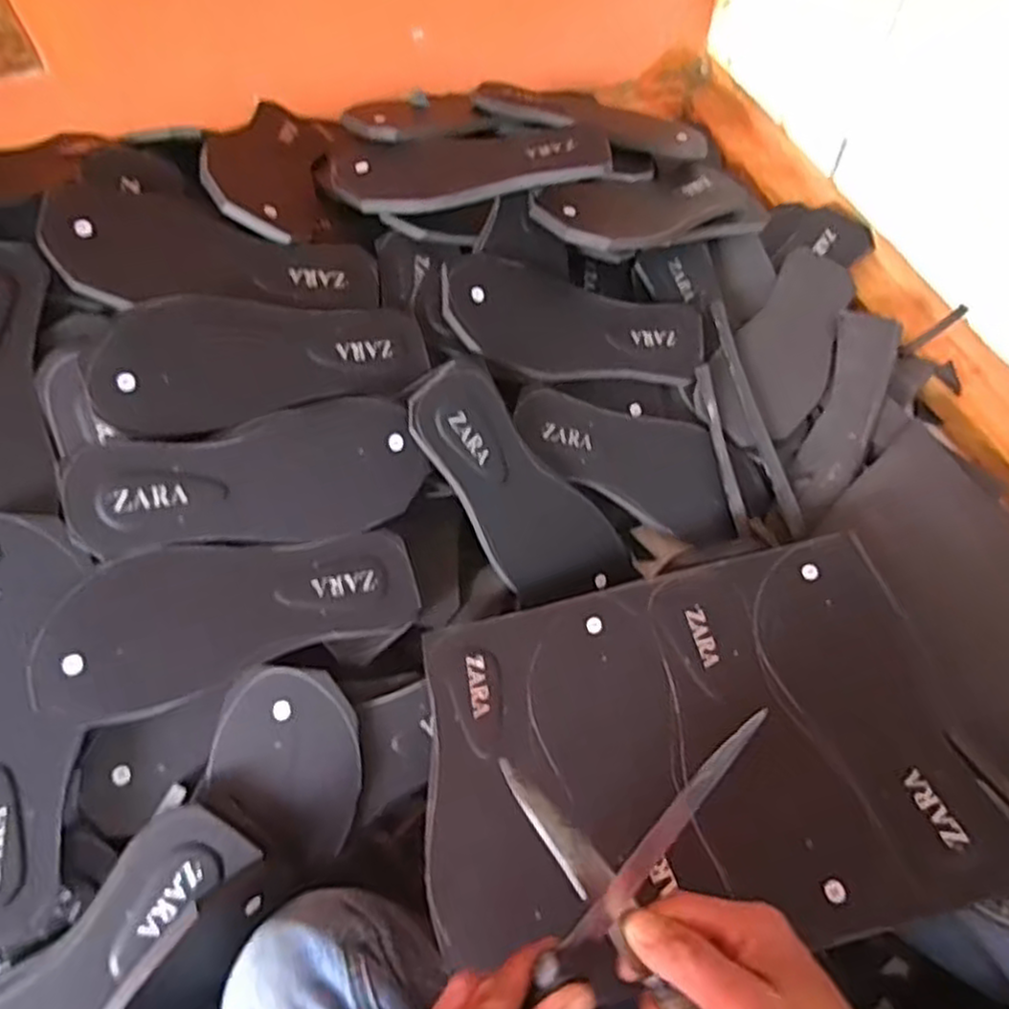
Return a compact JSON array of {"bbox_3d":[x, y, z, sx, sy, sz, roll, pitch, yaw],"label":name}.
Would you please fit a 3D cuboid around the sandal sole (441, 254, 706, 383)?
[{"bbox_3d":[0.067,-0.164,0.661,0.248,0.019,0.107,7,78,-17],"label":"sandal sole"}]

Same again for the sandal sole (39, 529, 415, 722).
[{"bbox_3d":[-0.184,0.072,0.510,0.245,0.012,0.097,-14,85,-24],"label":"sandal sole"}]

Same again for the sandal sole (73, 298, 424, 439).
[{"bbox_3d":[-0.177,-0.112,0.561,0.245,0.016,0.099,-11,78,-25],"label":"sandal sole"}]

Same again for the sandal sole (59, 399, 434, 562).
[{"bbox_3d":[-0.175,-0.015,0.530,0.241,0.010,0.096,-15,90,-24],"label":"sandal sole"}]

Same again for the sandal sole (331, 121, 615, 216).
[{"bbox_3d":[-0.034,-0.311,0.667,0.250,0.020,0.093,-6,59,-1],"label":"sandal sole"}]

